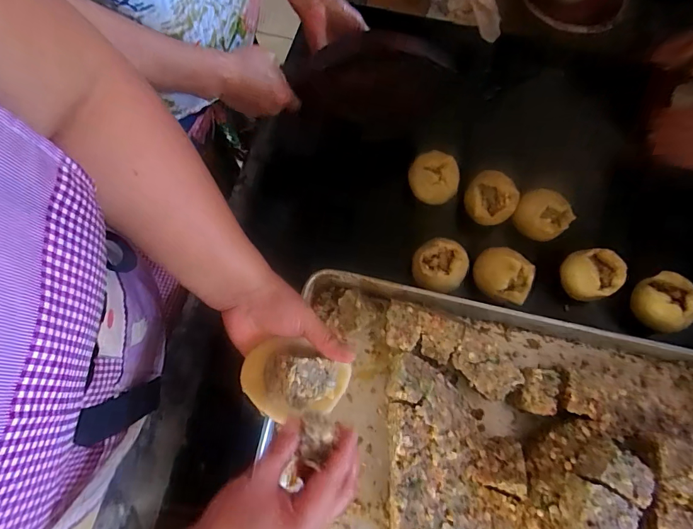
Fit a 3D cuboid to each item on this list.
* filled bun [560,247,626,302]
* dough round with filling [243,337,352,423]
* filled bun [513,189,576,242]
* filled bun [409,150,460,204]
[{"bbox_3d":[0.345,0.013,0.562,0.070,0.045,0.067,0,76,0],"label":"filled bun"},{"bbox_3d":[-0.052,0.114,0.397,0.108,0.044,0.073,-2,76,-1],"label":"dough round with filling"},{"bbox_3d":[0.282,-0.071,0.576,0.056,0.046,0.074,-42,79,-10],"label":"filled bun"},{"bbox_3d":[0.129,-0.130,0.593,0.074,0.037,0.073,13,76,3],"label":"filled bun"}]

